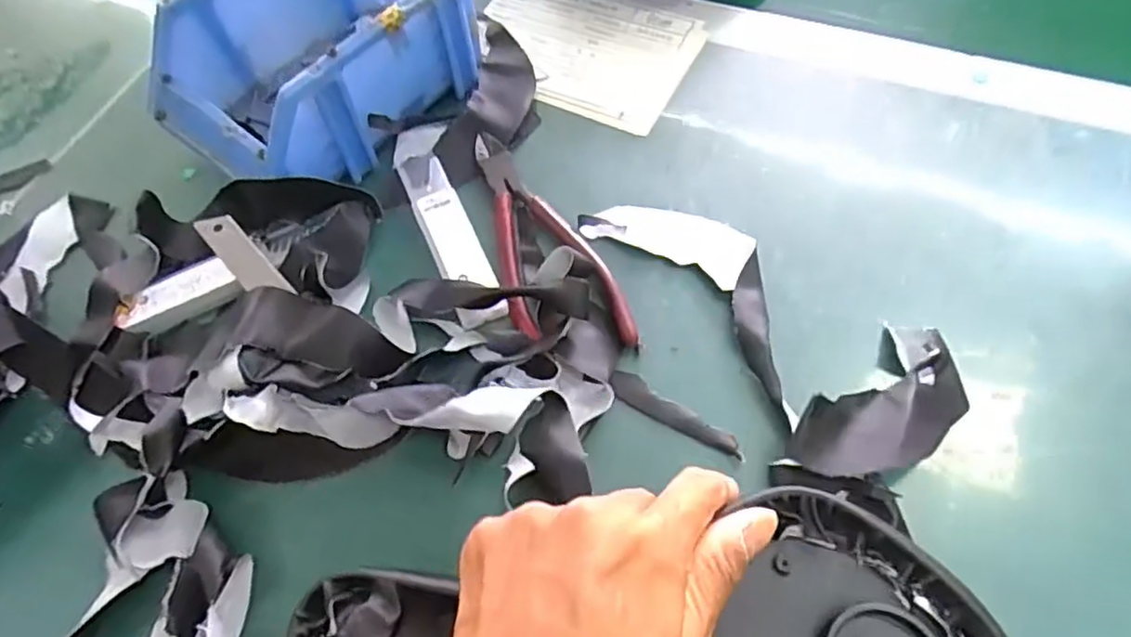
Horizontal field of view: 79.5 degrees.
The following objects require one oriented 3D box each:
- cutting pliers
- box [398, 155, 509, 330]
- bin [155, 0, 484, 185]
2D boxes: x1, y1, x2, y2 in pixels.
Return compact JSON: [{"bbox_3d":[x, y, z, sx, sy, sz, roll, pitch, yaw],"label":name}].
[{"bbox_3d":[-0.018,-0.044,0.366,0.052,0.010,0.157,-21,61,-9],"label":"cutting pliers"},{"bbox_3d":[-0.063,-0.046,0.367,0.025,0.012,0.113,-22,61,-10],"label":"box"},{"bbox_3d":[-0.140,-0.159,0.399,0.121,0.075,0.181,38,69,22],"label":"bin"}]

